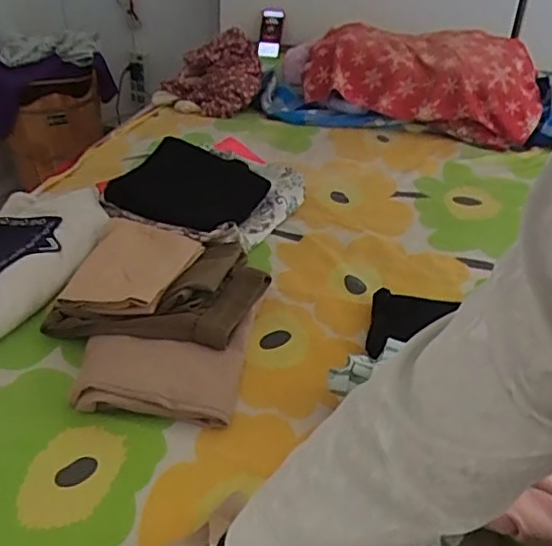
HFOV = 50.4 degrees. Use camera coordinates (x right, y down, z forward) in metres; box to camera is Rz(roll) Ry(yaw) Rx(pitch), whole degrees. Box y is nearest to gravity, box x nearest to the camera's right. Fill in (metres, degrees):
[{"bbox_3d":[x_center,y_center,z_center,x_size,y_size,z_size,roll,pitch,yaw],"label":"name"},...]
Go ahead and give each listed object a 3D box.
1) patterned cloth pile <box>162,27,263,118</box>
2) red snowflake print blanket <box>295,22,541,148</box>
[{"bbox_3d":[-0.180,-0.588,1.715,0.277,0.213,0.240,-2,36,-6],"label":"patterned cloth pile"},{"bbox_3d":[0.398,-0.528,1.585,0.602,0.219,0.310,13,37,15],"label":"red snowflake print blanket"}]

